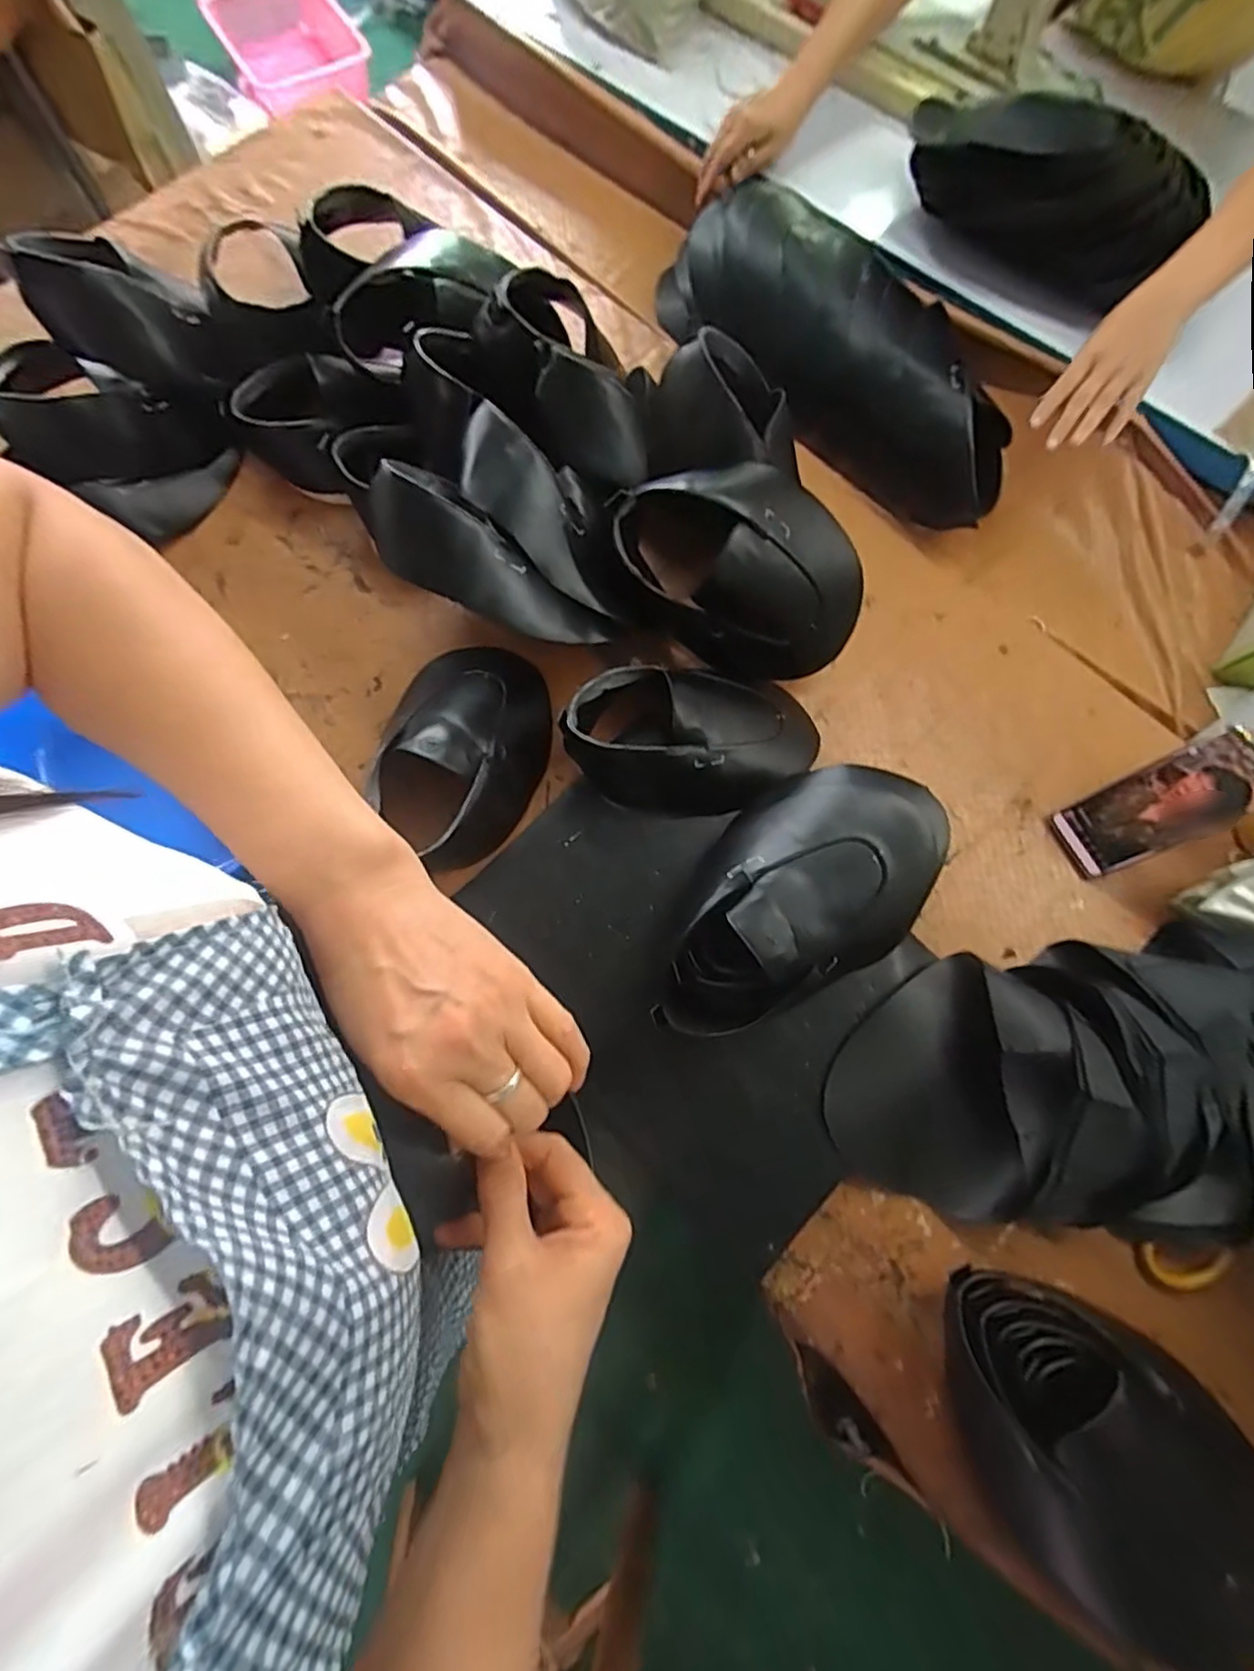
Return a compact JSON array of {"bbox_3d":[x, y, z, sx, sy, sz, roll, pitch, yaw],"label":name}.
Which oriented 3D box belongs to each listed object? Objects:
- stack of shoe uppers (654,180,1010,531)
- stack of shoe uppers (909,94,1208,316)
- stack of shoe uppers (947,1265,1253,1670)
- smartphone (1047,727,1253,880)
[{"bbox_3d":[0.239,-0.554,0.757,0.152,0.116,0.504,-43,81,-12],"label":"stack of shoe uppers"},{"bbox_3d":[0.447,-0.699,0.713,0.300,0.099,0.150,40,77,8],"label":"stack of shoe uppers"},{"bbox_3d":[0.340,0.439,0.494,0.163,0.105,0.236,-28,78,-9],"label":"stack of shoe uppers"},{"bbox_3d":[0.482,-0.023,0.610,0.011,0.164,0.072,-16,73,-44],"label":"smartphone"}]

